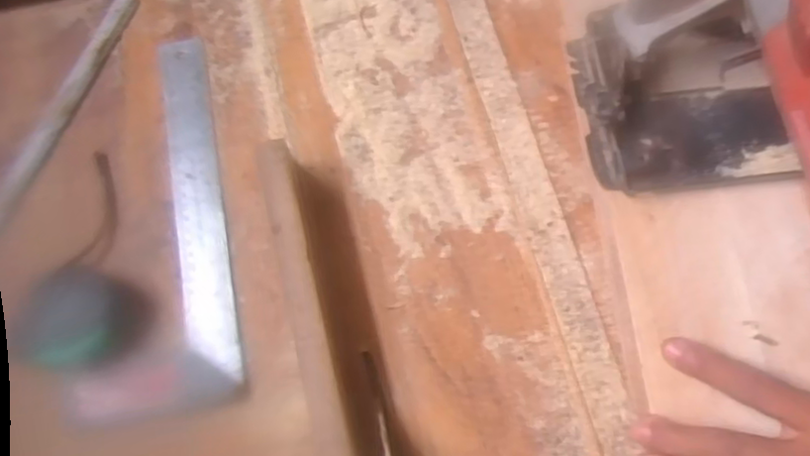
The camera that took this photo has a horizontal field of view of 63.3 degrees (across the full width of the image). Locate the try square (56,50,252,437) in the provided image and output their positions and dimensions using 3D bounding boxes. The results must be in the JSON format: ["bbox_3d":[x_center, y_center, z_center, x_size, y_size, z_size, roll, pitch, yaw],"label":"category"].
[{"bbox_3d":[-0.198,-0.010,0.498,0.117,0.020,0.297,-12,73,-2],"label":"try square"}]

